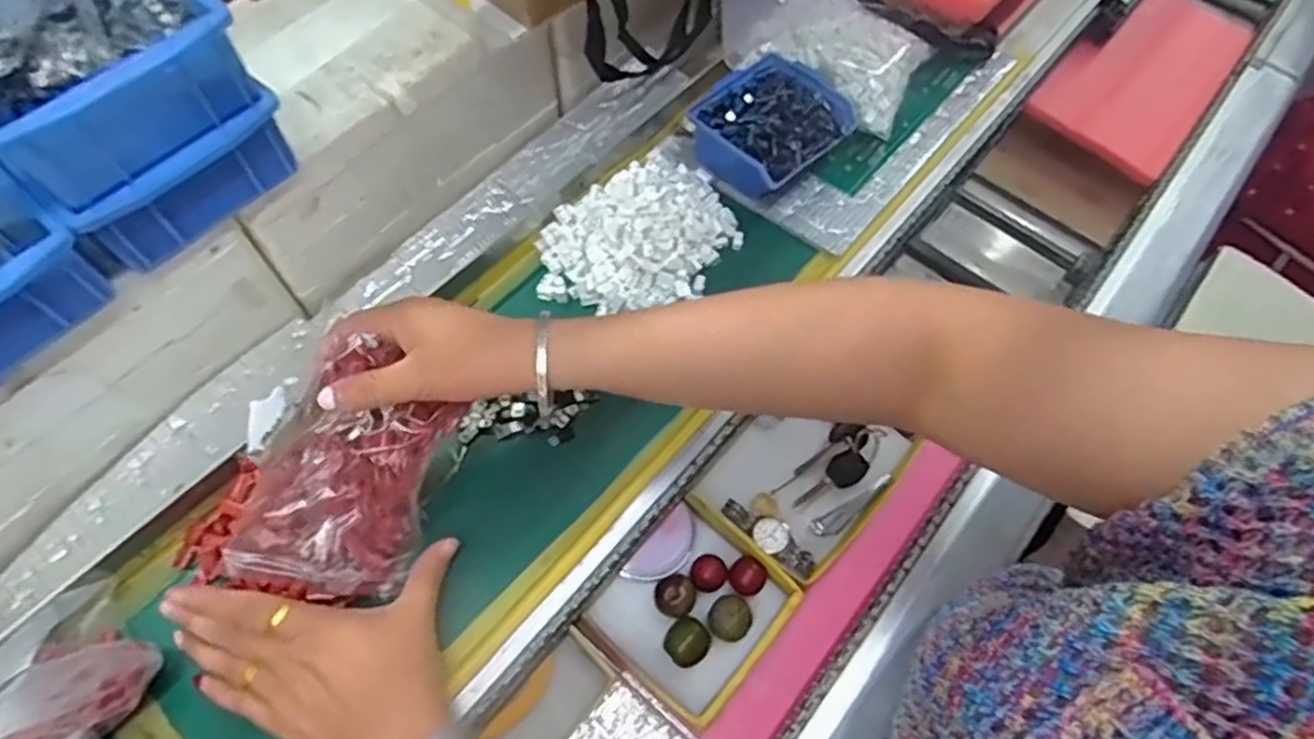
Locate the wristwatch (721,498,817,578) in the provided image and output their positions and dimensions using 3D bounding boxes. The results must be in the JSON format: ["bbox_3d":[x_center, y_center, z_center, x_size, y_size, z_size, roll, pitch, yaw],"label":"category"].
[{"bbox_3d":[0.083,0.121,0.528,0.078,0.011,0.029,39,68,16],"label":"wristwatch"}]

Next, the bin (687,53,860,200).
[{"bbox_3d":[0.090,-0.192,0.569,0.105,0.043,0.097,-39,71,-20],"label":"bin"}]

